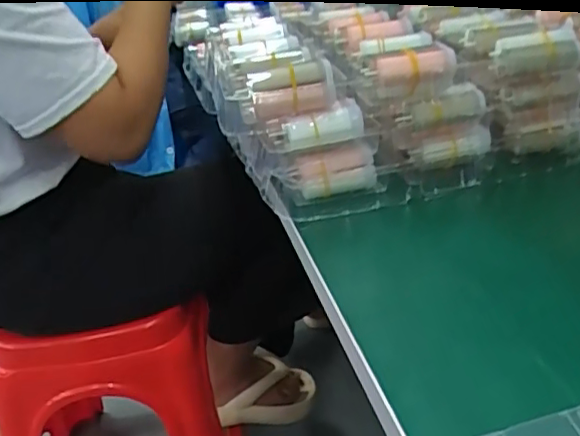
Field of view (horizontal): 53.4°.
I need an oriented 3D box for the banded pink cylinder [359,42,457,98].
[{"bbox_3d":[0.098,-0.113,0.455,0.071,0.034,0.028,-6,29,-2],"label":"banded pink cylinder"}]

